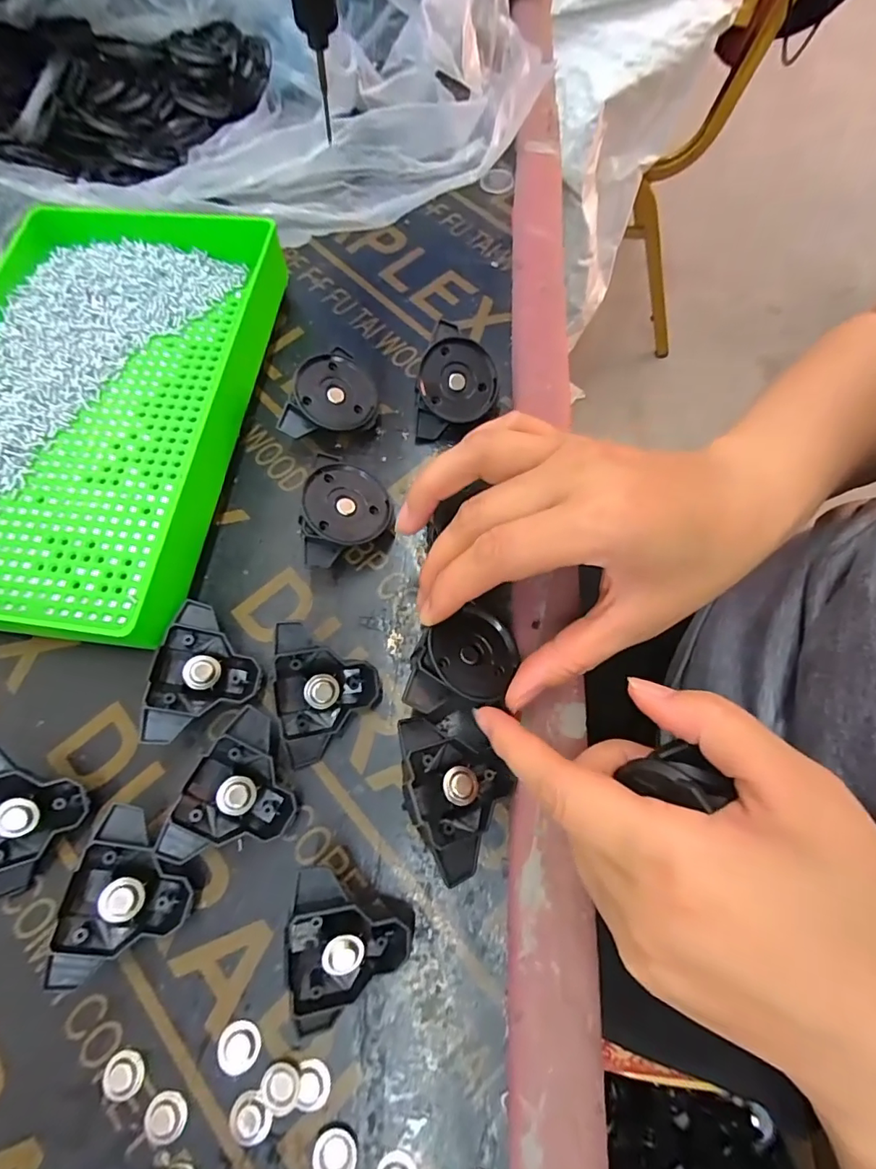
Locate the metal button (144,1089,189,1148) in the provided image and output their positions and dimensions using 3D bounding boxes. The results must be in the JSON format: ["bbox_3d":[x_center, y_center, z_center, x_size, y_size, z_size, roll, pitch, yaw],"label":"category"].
[{"bbox_3d":[-0.096,0.188,0.178,0.014,0.004,0.015,0,71,1],"label":"metal button"}]

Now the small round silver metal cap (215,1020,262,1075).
[{"bbox_3d":[-0.072,0.168,0.183,0.015,0.004,0.014,0,71,1],"label":"small round silver metal cap"}]

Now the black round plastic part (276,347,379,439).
[{"bbox_3d":[-0.059,-0.099,0.272,0.052,0.027,0.038,-15,71,-4],"label":"black round plastic part"}]

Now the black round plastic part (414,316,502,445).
[{"bbox_3d":[0.009,-0.105,0.270,0.041,0.013,0.059,20,93,-11],"label":"black round plastic part"}]

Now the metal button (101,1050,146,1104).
[{"bbox_3d":[-0.114,0.177,0.182,0.015,0.004,0.014,0,71,1],"label":"metal button"}]

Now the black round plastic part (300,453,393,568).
[{"bbox_3d":[-0.047,-0.033,0.250,0.043,0.020,0.051,0,72,-20],"label":"black round plastic part"}]

